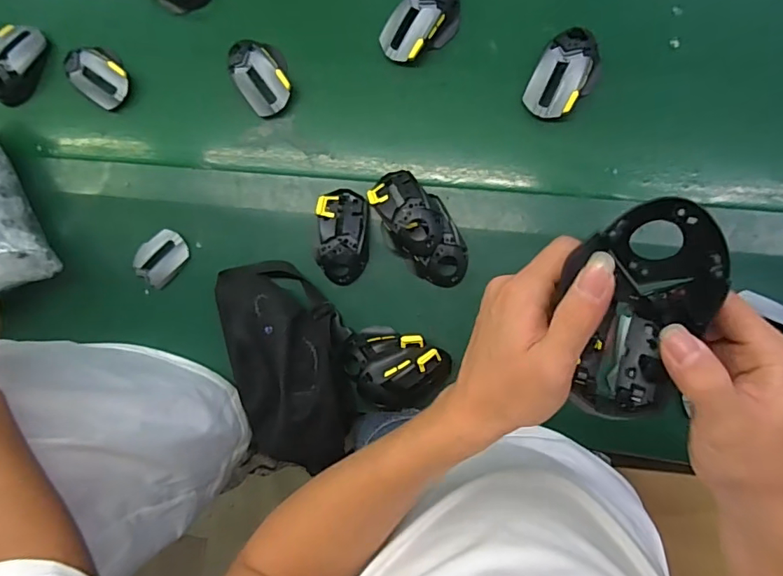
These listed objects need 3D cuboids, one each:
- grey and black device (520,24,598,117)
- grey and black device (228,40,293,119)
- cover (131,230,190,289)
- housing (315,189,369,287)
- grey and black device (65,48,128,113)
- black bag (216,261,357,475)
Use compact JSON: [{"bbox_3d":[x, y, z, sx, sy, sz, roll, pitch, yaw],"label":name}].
[{"bbox_3d":[0.210,-0.261,0.600,0.068,0.031,0.111,25,93,8],"label":"grey and black device"},{"bbox_3d":[-0.176,-0.287,0.668,0.068,0.034,0.106,-24,86,8],"label":"grey and black device"},{"bbox_3d":[-0.318,-0.043,0.688,0.054,0.020,0.077,41,95,7],"label":"cover"},{"bbox_3d":[-0.063,-0.065,0.641,0.063,0.033,0.118,-1,89,9],"label":"housing"},{"bbox_3d":[-0.414,-0.302,0.707,0.088,0.036,0.070,38,95,7],"label":"grey and black device"},{"bbox_3d":[-0.140,0.092,0.628,0.157,0.077,0.264,-14,87,9],"label":"black bag"}]

